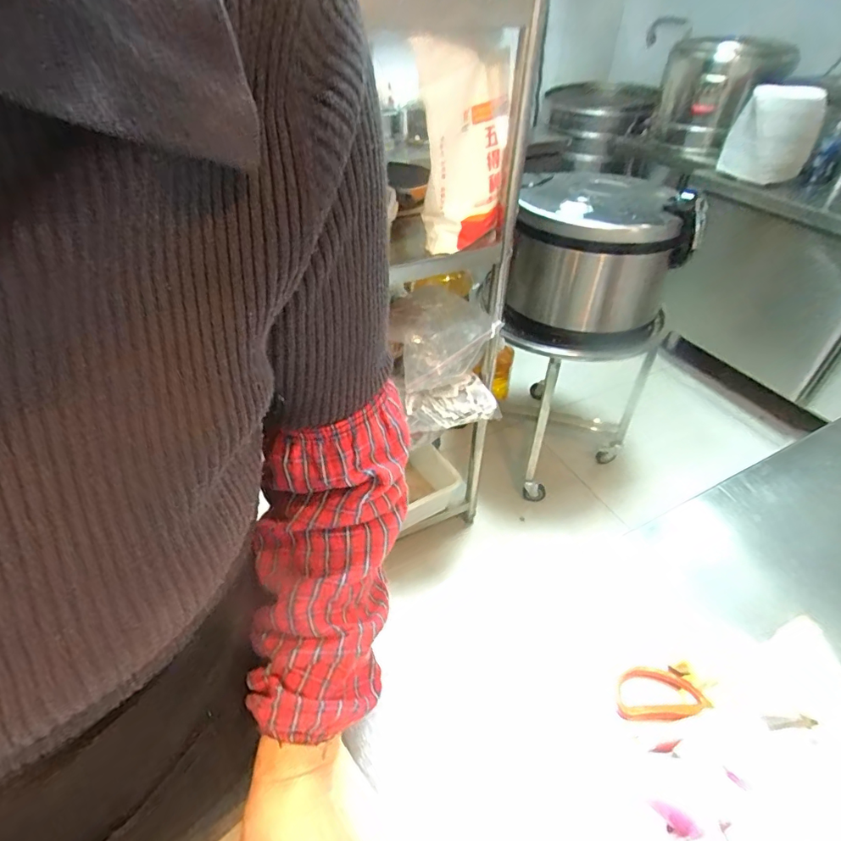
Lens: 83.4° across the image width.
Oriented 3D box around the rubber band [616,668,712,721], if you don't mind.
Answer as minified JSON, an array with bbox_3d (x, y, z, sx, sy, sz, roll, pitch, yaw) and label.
[{"bbox_3d":[0.215,0.247,0.427,0.073,0.014,0.047,-4,28,13],"label":"rubber band"}]

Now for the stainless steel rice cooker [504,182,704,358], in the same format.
[{"bbox_3d":[0.458,-0.400,1.271,0.443,0.369,0.325,14,44,14],"label":"stainless steel rice cooker"}]

